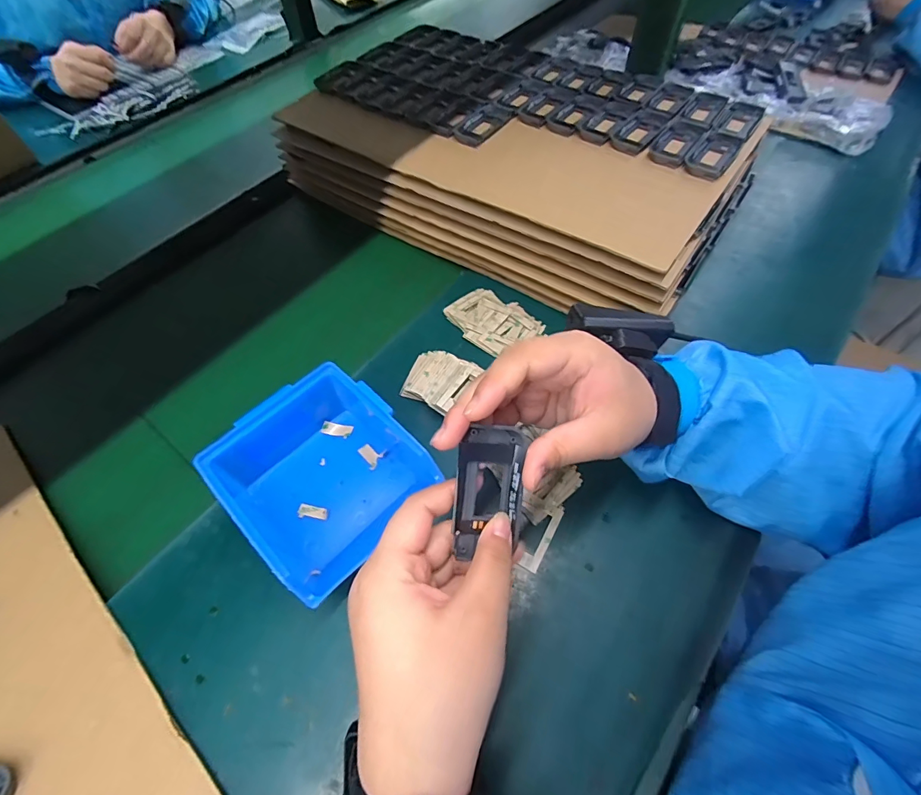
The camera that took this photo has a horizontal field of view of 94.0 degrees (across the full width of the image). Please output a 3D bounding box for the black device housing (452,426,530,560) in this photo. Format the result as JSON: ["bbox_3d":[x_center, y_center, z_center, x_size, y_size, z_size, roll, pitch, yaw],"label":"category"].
[{"bbox_3d":[0.016,0.052,0.240,0.037,0.008,0.073,6,93,-7],"label":"black device housing"}]

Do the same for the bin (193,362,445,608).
[{"bbox_3d":[-0.105,0.053,0.330,0.137,0.061,0.151,33,65,22],"label":"bin"}]

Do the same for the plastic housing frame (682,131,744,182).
[{"bbox_3d":[0.259,-0.250,0.440,0.041,0.009,0.079,29,63,20],"label":"plastic housing frame"}]

